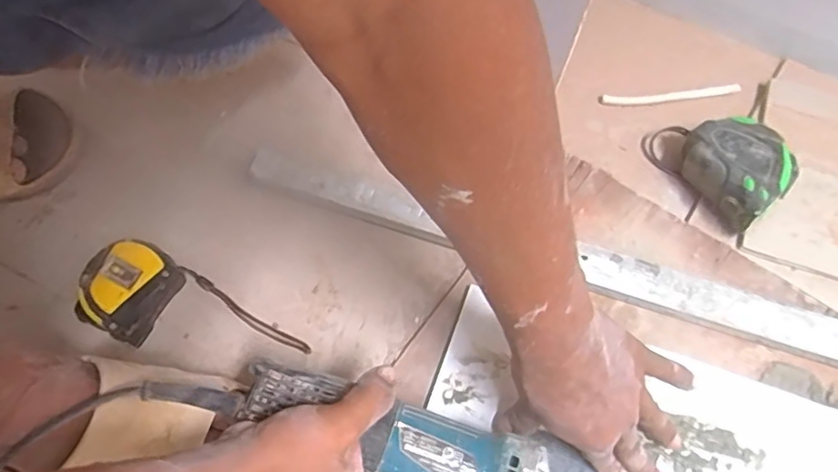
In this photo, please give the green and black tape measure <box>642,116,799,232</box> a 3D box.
[{"bbox_3d":[0.270,-0.071,0.518,0.071,0.048,0.115,-38,73,-13],"label":"green and black tape measure"}]

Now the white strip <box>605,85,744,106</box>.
[{"bbox_3d":[0.249,-0.138,0.573,0.132,0.008,0.014,-2,68,0],"label":"white strip"}]

